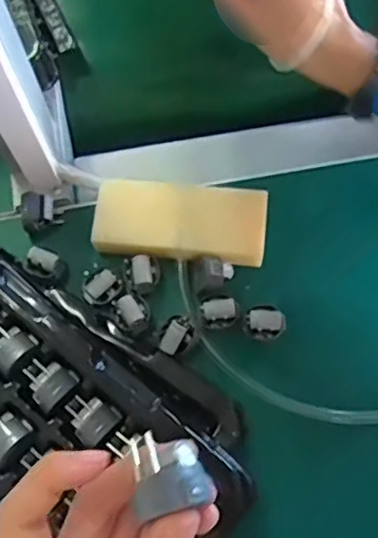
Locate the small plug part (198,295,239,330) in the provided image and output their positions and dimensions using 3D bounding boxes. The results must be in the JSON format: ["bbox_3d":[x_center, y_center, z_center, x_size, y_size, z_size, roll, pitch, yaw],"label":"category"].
[{"bbox_3d":[0.020,0.029,0.429,0.026,0.015,0.022,-9,73,0],"label":"small plug part"}]

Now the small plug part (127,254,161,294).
[{"bbox_3d":[-0.031,0.003,0.439,0.021,0.012,0.025,1,73,3],"label":"small plug part"}]

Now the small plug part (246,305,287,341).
[{"bbox_3d":[0.052,0.037,0.429,0.027,0.018,0.023,0,73,2],"label":"small plug part"}]

